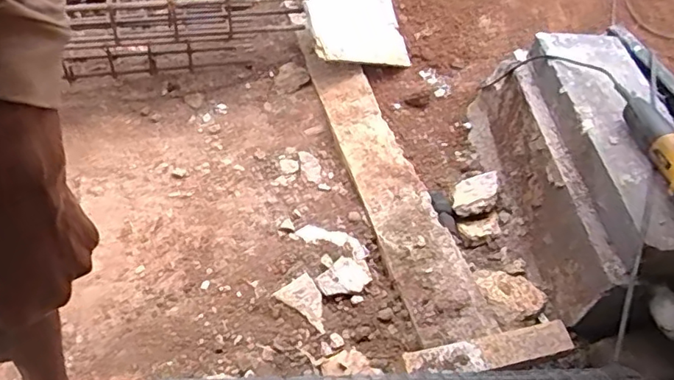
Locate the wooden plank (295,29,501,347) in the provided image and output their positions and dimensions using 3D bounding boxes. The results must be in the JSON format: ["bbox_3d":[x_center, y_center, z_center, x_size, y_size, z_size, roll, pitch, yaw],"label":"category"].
[{"bbox_3d":[0.088,-0.078,1.257,0.145,0.022,0.911,-10,49,-14],"label":"wooden plank"}]

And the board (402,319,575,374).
[{"bbox_3d":[0.263,0.269,0.926,0.301,0.018,0.065,-7,33,-18],"label":"board"}]

